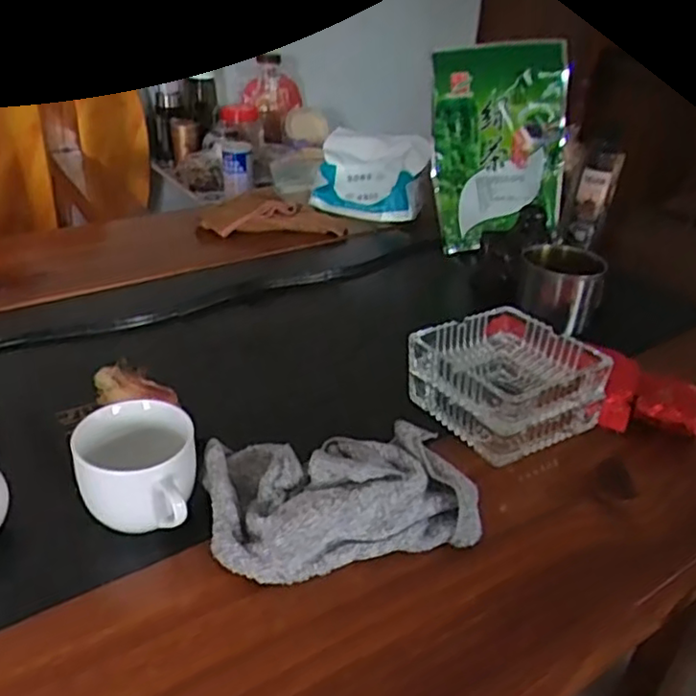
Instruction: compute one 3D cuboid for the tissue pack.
[{"bbox_3d":[0.031,-0.243,0.985,0.164,0.116,0.061,14,32,16],"label":"tissue pack"}]

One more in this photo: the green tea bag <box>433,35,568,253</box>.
[{"bbox_3d":[0.199,-0.257,0.878,0.171,0.248,0.058,-4,19,1],"label":"green tea bag"}]

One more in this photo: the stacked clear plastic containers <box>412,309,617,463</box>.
[{"bbox_3d":[0.130,0.032,0.570,0.117,0.077,0.119,-16,36,-30],"label":"stacked clear plastic containers"}]

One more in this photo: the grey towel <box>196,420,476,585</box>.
[{"bbox_3d":[-0.006,0.095,0.467,0.172,0.050,0.107,-5,32,-15],"label":"grey towel"}]

